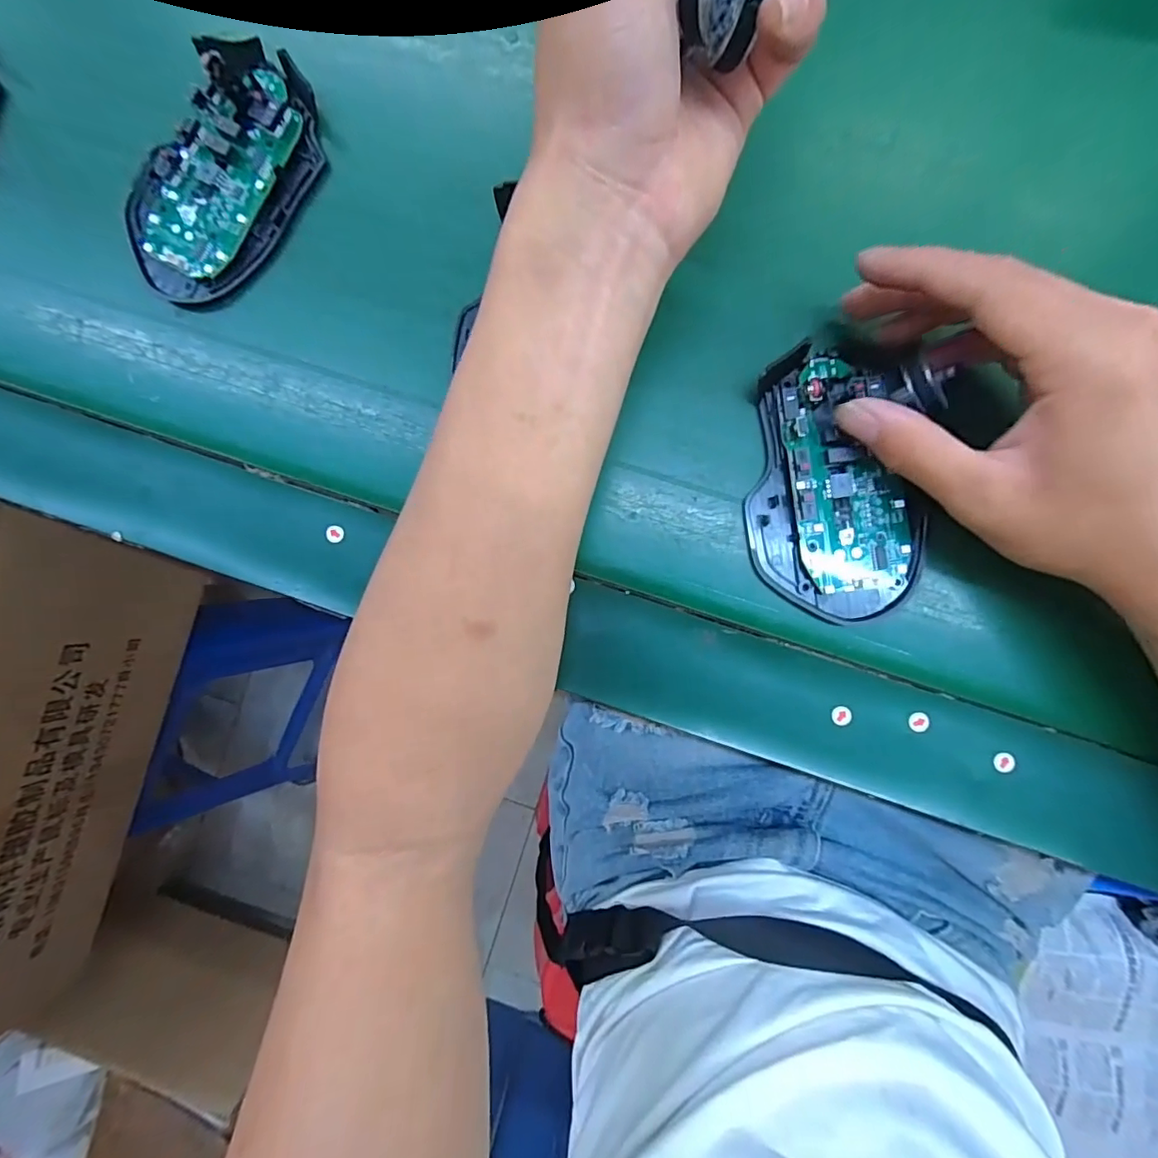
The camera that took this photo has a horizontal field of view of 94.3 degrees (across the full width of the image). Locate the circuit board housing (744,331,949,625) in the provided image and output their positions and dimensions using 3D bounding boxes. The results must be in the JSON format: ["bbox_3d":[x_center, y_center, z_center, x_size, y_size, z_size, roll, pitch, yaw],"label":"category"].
[{"bbox_3d":[0.110,-0.043,0.225,0.069,0.021,0.115,1,89,3],"label":"circuit board housing"}]

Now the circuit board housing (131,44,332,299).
[{"bbox_3d":[-0.164,-0.185,0.245,0.066,0.021,0.114,34,92,4],"label":"circuit board housing"}]

